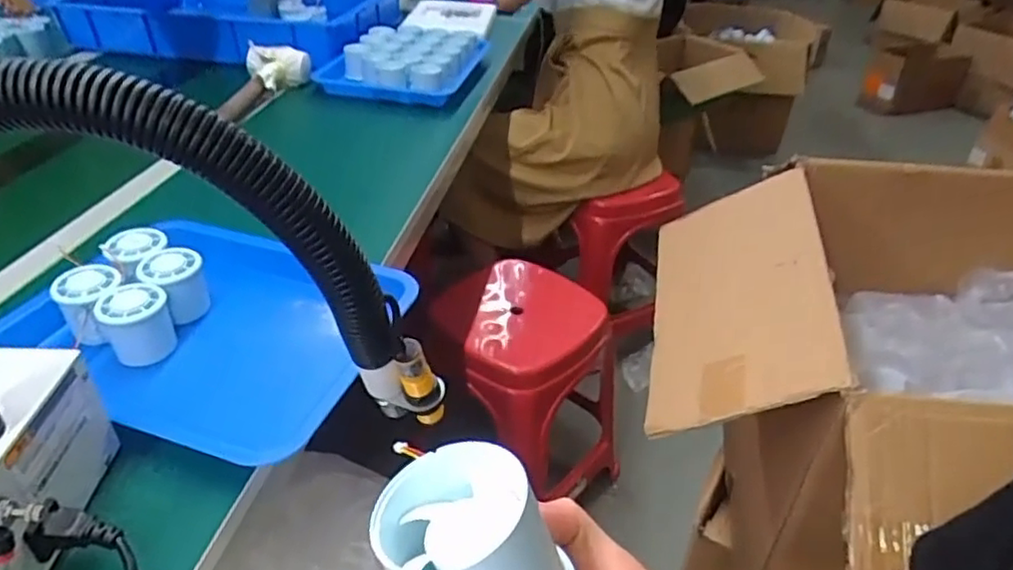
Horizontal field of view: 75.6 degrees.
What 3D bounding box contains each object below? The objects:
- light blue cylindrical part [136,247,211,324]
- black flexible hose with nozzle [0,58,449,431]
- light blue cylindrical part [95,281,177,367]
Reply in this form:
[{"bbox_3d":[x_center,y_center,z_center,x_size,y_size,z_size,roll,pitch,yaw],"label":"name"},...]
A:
[{"bbox_3d":[-0.322,0.001,0.637,0.055,0.056,0.059,-20,42,-28],"label":"light blue cylindrical part"},{"bbox_3d":[-0.181,-0.004,0.328,0.285,0.213,0.032,0,36,-3],"label":"black flexible hose with nozzle"},{"bbox_3d":[-0.334,0.036,0.592,0.051,0.061,0.055,2,36,-1],"label":"light blue cylindrical part"}]

